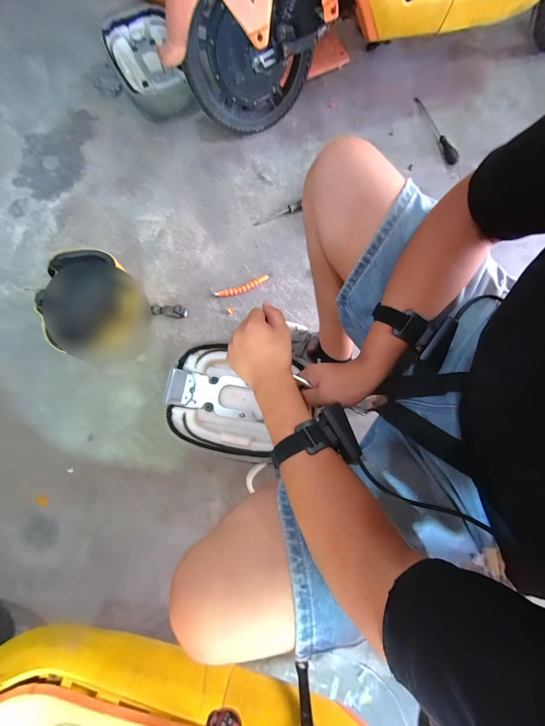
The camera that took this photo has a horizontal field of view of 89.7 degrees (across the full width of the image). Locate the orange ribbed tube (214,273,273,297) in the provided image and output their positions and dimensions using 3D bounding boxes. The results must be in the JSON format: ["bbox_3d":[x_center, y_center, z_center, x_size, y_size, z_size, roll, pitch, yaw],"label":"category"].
[{"bbox_3d":[-0.082,-0.226,0.811,0.177,0.011,0.029,-21,78,-3],"label":"orange ribbed tube"}]

